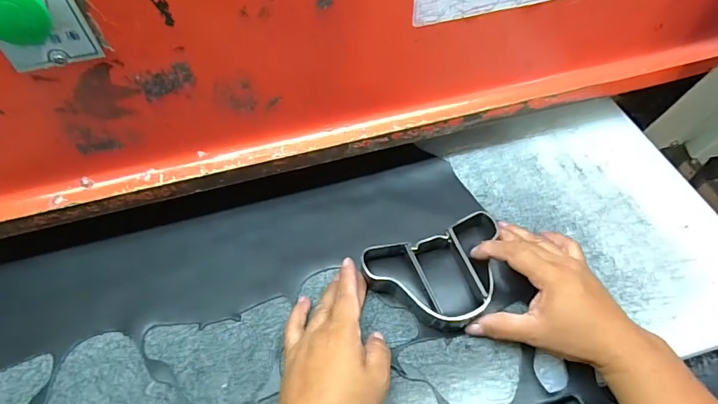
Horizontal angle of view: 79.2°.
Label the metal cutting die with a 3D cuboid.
[{"bbox_3d":[0.080,0.073,0.411,0.135,0.039,0.091,-17,58,-10],"label":"metal cutting die"}]

